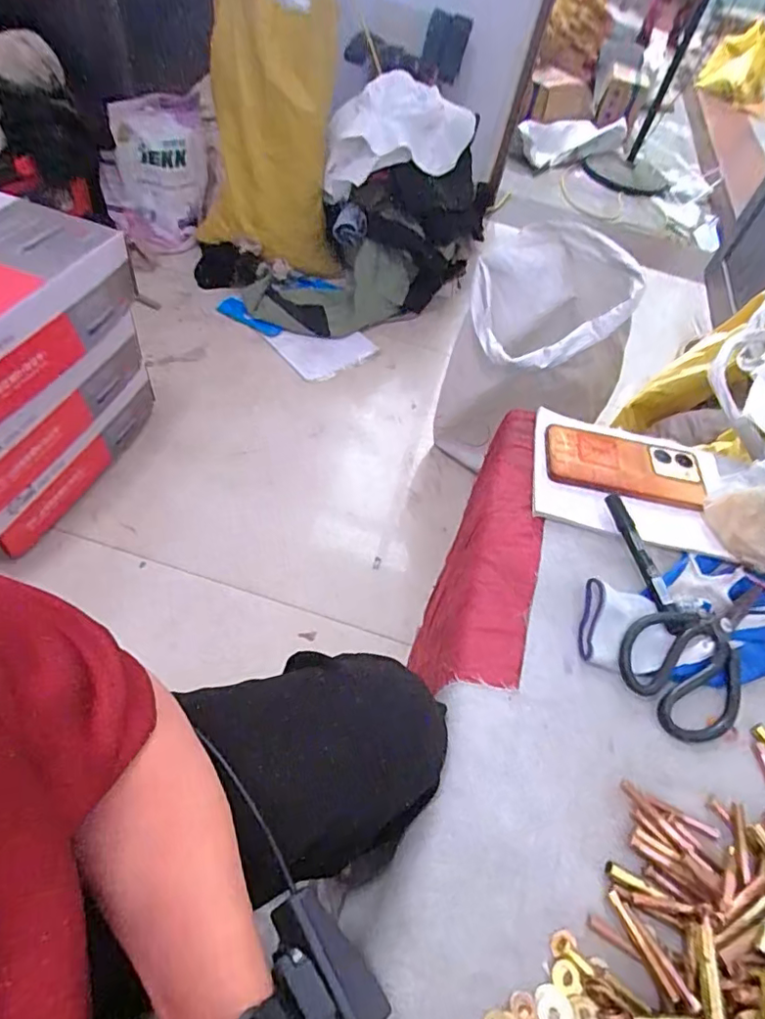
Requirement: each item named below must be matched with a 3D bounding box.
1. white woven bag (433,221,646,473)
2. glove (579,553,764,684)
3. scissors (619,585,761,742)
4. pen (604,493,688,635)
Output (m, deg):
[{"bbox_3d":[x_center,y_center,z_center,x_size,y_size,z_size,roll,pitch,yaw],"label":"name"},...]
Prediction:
[{"bbox_3d":[0.272,-0.257,1.025,0.296,0.401,0.252,26,53,9],"label":"white woven bag"},{"bbox_3d":[0.266,0.097,0.482,0.207,0.024,0.114,-12,57,-20],"label":"glove"},{"bbox_3d":[0.273,0.117,0.468,0.156,0.026,0.096,-26,62,-27],"label":"scissors"},{"bbox_3d":[0.237,0.045,0.508,0.019,0.015,0.142,-1,53,-12],"label":"pen"}]

